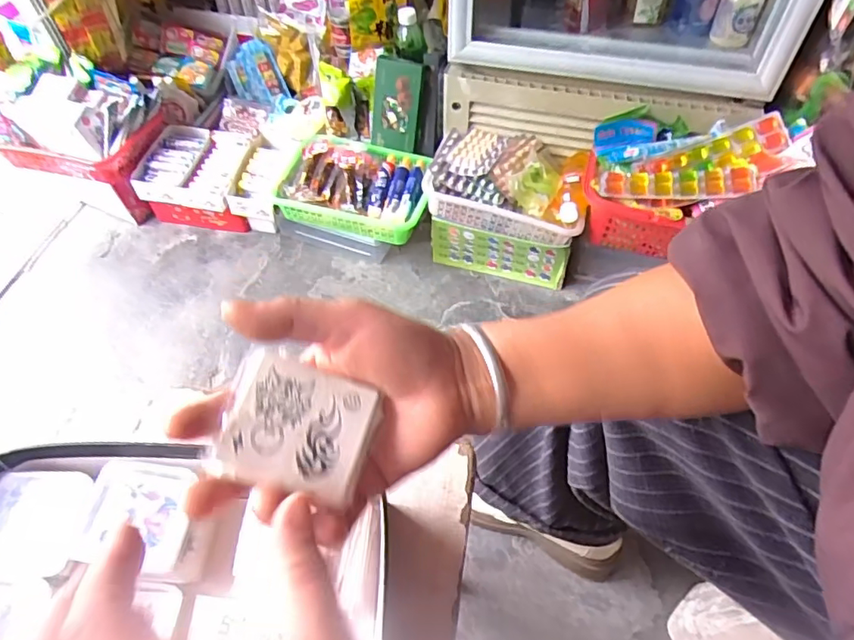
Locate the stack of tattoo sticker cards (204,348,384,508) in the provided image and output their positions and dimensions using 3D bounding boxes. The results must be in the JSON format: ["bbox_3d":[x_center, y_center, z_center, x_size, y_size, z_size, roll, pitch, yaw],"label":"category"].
[{"bbox_3d":[-0.058,0.047,0.253,0.064,0.004,0.055,18,65,-8],"label":"stack of tattoo sticker cards"}]

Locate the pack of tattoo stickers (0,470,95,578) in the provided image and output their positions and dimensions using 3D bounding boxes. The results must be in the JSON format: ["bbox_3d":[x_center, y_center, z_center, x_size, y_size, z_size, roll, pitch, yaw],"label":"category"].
[{"bbox_3d":[-0.214,0.108,0.297,0.051,0.014,0.053,0,53,1],"label":"pack of tattoo stickers"}]

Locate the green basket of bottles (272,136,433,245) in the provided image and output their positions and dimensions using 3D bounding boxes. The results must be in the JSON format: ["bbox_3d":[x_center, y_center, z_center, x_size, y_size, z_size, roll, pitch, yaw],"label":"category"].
[{"bbox_3d":[-0.126,-0.242,0.998,0.272,0.076,0.183,11,54,9],"label":"green basket of bottles"}]

